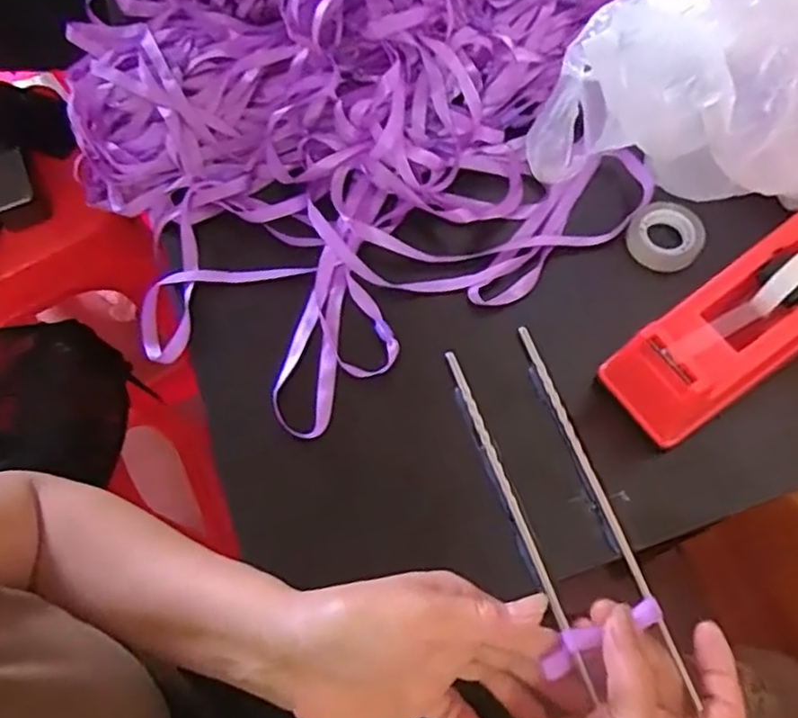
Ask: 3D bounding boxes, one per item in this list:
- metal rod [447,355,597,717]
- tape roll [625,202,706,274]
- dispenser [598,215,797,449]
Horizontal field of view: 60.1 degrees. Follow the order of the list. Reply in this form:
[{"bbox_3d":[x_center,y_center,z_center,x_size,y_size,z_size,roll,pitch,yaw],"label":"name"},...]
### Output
[{"bbox_3d":[0.065,0.083,0.389,0.007,0.007,0.198,-18,65,-6],"label":"metal rod"},{"bbox_3d":[0.178,-0.081,0.459,0.047,0.013,0.045,-1,64,2],"label":"tape roll"},{"bbox_3d":[0.193,-0.017,0.395,0.163,0.074,0.064,-31,67,-11],"label":"dispenser"}]

